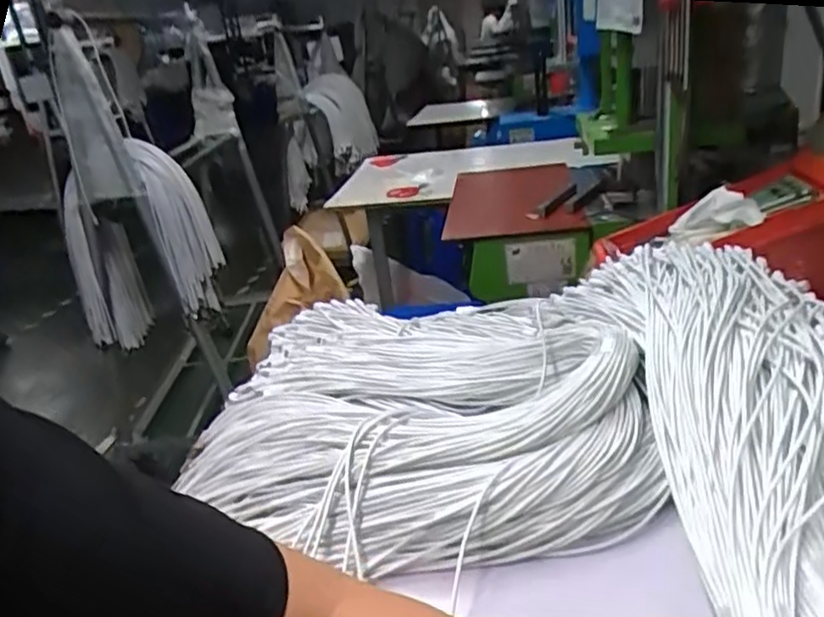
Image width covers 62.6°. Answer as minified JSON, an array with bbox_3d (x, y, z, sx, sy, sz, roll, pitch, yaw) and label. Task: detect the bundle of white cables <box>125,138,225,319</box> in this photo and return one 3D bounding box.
[{"bbox_3d":[-0.635,-0.228,1.881,0.169,0.487,0.182,-14,24,-17],"label":"bundle of white cables"}]

